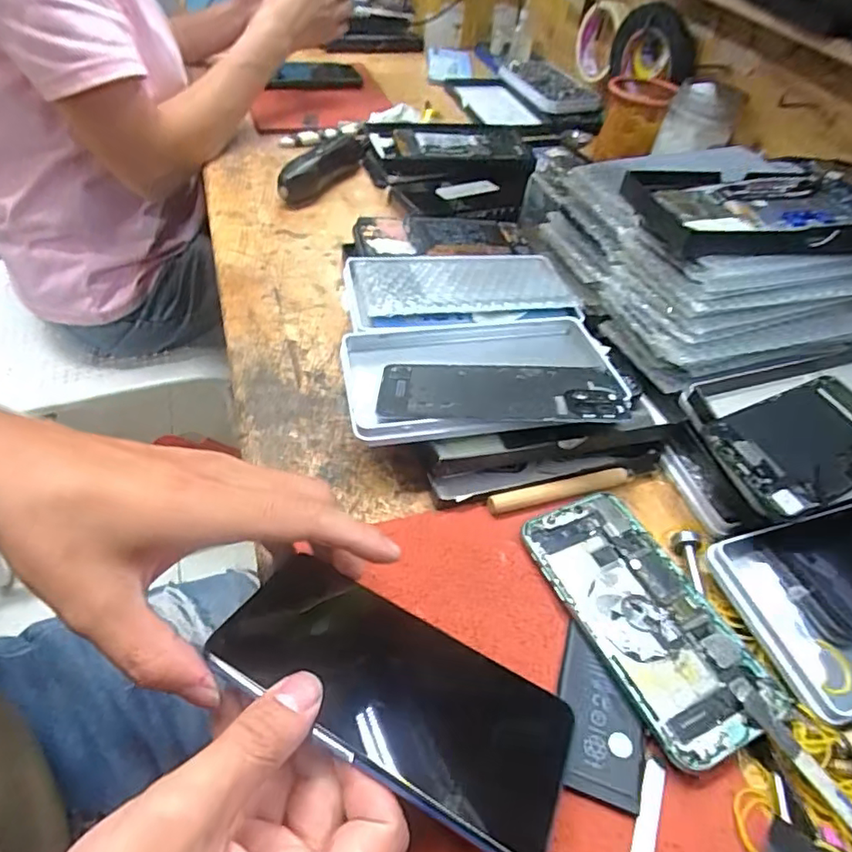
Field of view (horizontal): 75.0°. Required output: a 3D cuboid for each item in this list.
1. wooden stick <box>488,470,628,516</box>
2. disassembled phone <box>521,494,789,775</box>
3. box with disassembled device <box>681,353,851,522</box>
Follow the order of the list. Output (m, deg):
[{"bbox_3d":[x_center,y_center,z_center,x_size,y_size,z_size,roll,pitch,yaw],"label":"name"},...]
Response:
[{"bbox_3d":[0.088,0.042,0.362,0.098,0.008,0.011,-9,51,-15],"label":"wooden stick"},{"bbox_3d":[0.121,0.103,0.311,0.073,0.013,0.147,-16,53,-20],"label":"disassembled phone"},{"bbox_3d":[0.263,0.002,0.370,0.187,0.030,0.105,-9,53,-15],"label":"box with disassembled device"}]

